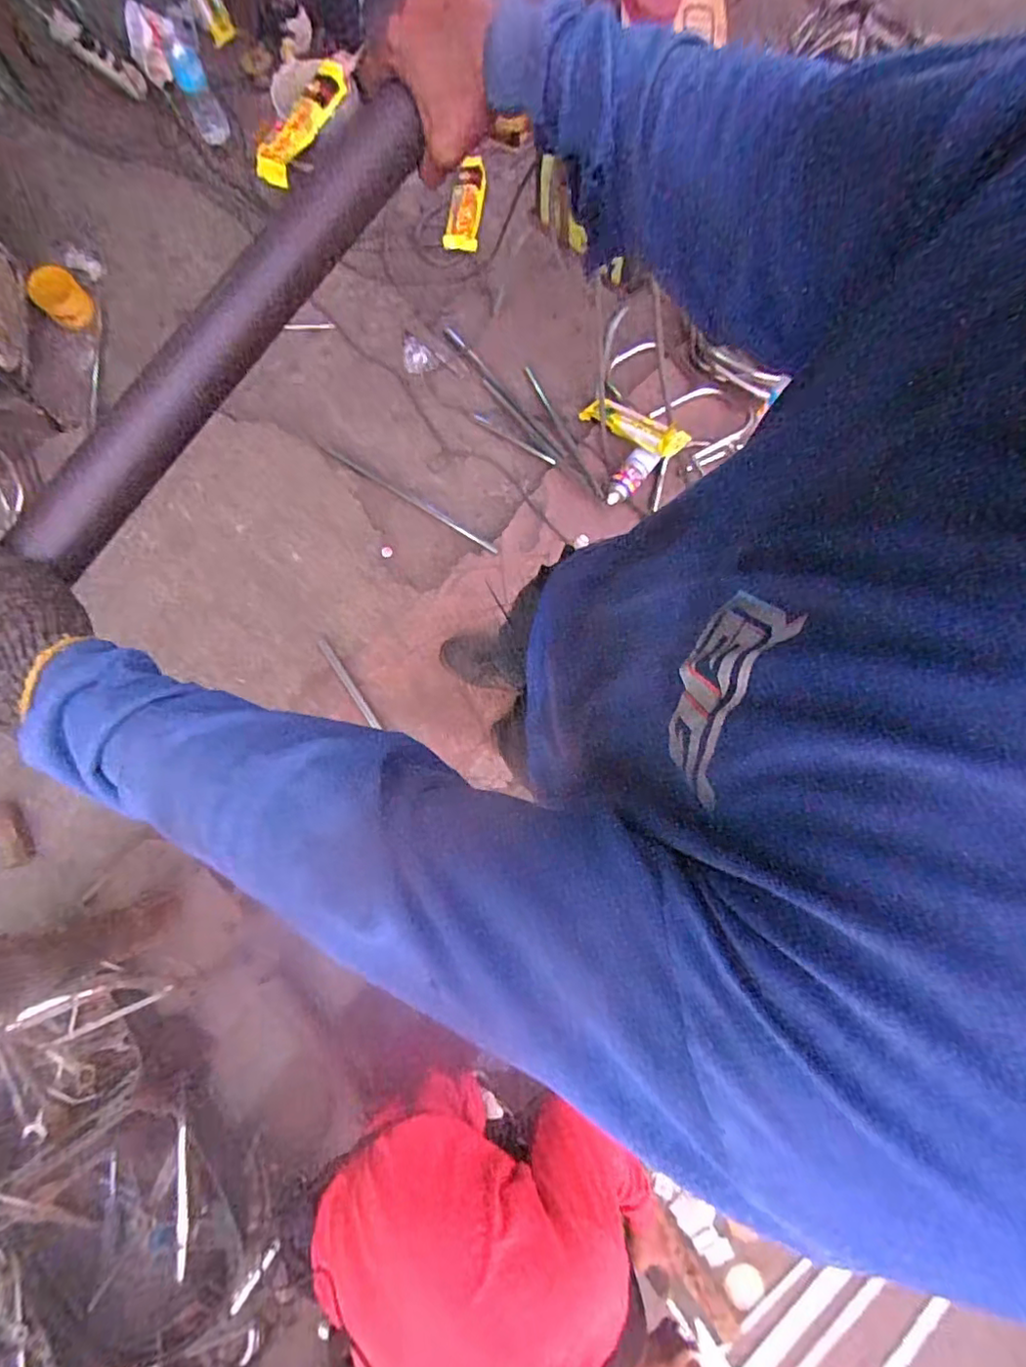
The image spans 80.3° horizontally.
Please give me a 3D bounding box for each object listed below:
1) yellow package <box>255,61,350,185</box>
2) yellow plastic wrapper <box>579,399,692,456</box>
[{"bbox_3d":[-0.475,-1.273,1.372,0.069,0.066,0.338,25,80,6],"label":"yellow package"},{"bbox_3d":[0.285,-0.605,1.421,0.073,0.050,0.290,-45,57,-9],"label":"yellow plastic wrapper"}]

